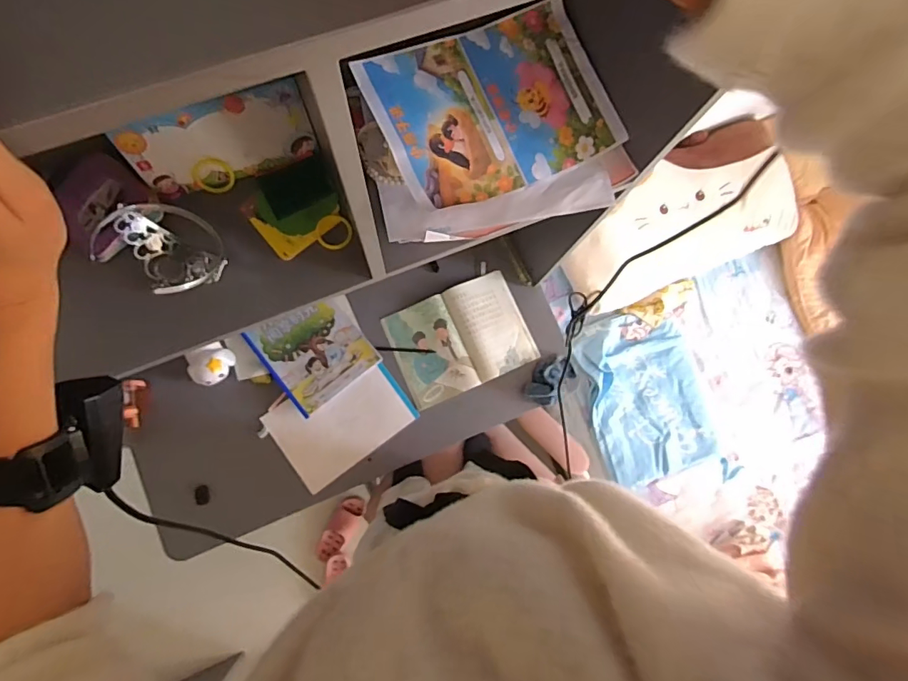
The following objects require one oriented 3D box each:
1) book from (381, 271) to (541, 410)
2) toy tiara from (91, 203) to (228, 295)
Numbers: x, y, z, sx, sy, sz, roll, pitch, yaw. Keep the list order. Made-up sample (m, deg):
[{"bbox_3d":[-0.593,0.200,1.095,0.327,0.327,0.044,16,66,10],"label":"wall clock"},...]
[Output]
[{"bbox_3d":[0.020,-0.009,1.113,0.309,0.015,0.233,-23,84,-8],"label":"book"},{"bbox_3d":[-0.325,-0.105,0.540,0.126,0.053,0.098,28,80,0],"label":"toy tiara"}]

